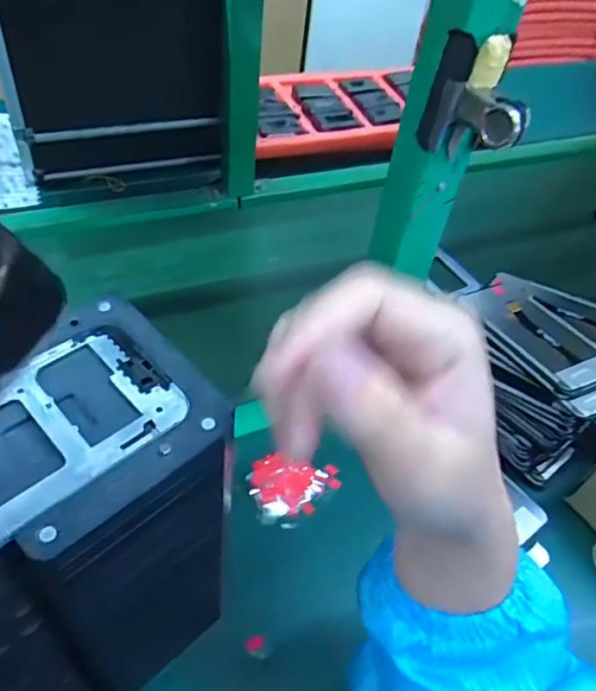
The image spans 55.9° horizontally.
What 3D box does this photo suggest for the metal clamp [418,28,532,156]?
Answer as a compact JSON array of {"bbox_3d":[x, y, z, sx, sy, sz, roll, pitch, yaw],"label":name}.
[{"bbox_3d":[0.113,-0.147,0.350,0.020,0.071,0.066,-28,57,-27],"label":"metal clamp"}]

